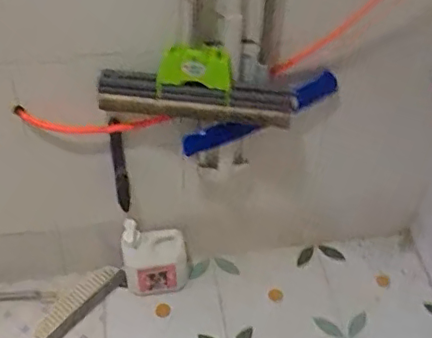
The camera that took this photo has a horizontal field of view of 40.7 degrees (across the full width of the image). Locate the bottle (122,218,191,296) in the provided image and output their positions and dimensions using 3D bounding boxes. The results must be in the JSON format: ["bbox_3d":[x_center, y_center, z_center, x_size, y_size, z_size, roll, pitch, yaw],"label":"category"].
[{"bbox_3d":[-0.153,0.227,1.460,0.164,0.218,0.081,-5,45,-8],"label":"bottle"}]

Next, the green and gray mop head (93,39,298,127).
[{"bbox_3d":[-0.033,-0.158,1.096,0.382,0.142,0.049,9,45,6],"label":"green and gray mop head"}]

